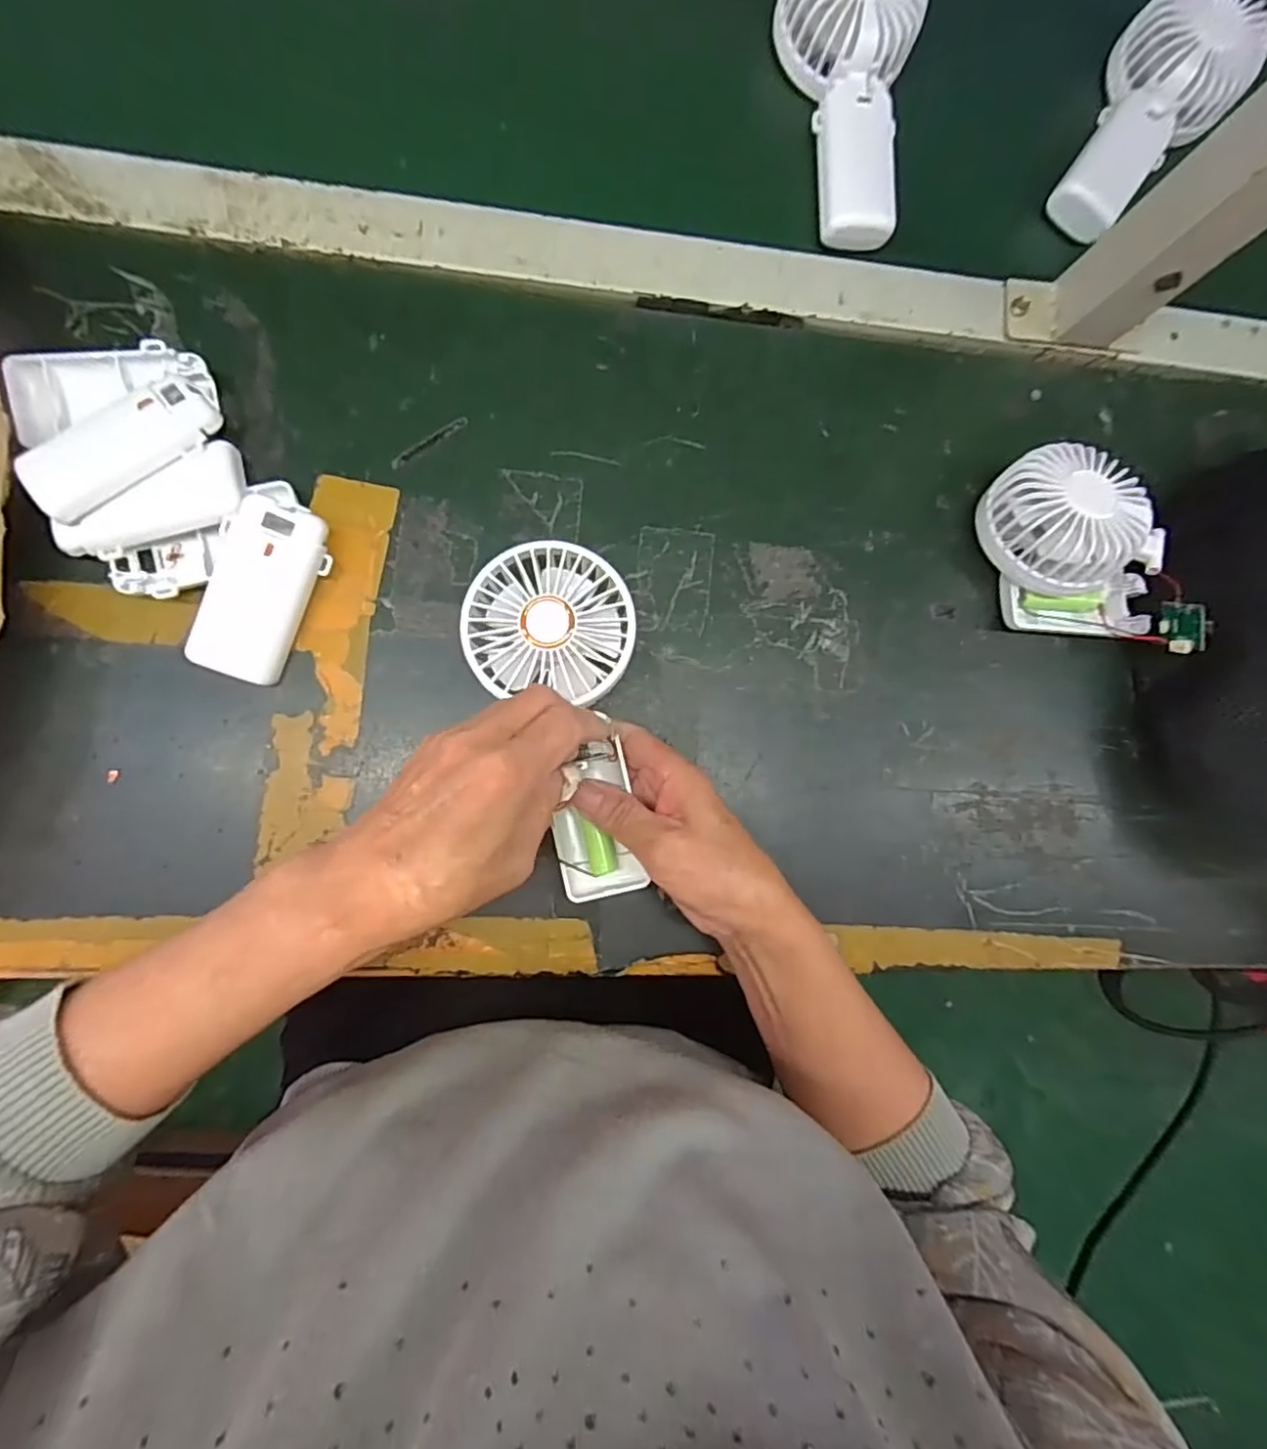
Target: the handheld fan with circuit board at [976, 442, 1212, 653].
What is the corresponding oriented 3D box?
[{"bbox_3d":[0.275,-0.106,0.388,0.121,0.055,0.109,10,85,-7],"label":"handheld fan with circuit board"}]

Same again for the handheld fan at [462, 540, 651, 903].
[{"bbox_3d":[-0.036,-0.001,0.335,0.082,0.031,0.185,-9,93,-8],"label":"handheld fan"}]

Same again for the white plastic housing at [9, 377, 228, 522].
[{"bbox_3d":[-0.257,-0.140,0.318,0.092,0.009,0.039,-38,92,-9],"label":"white plastic housing"}]

